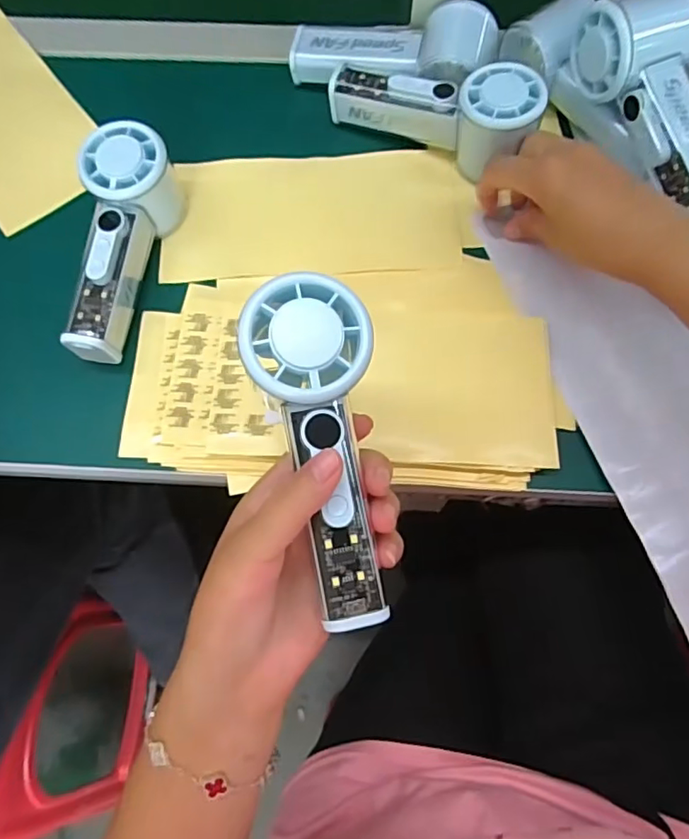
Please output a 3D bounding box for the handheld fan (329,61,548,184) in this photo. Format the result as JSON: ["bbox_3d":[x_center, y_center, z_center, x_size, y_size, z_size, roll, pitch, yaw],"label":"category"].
[{"bbox_3d":[0.067,-0.224,0.420,0.152,0.054,0.051,17,73,19],"label":"handheld fan"}]

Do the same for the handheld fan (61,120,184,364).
[{"bbox_3d":[-0.145,-0.114,0.379,0.050,0.059,0.152,2,70,1],"label":"handheld fan"}]

